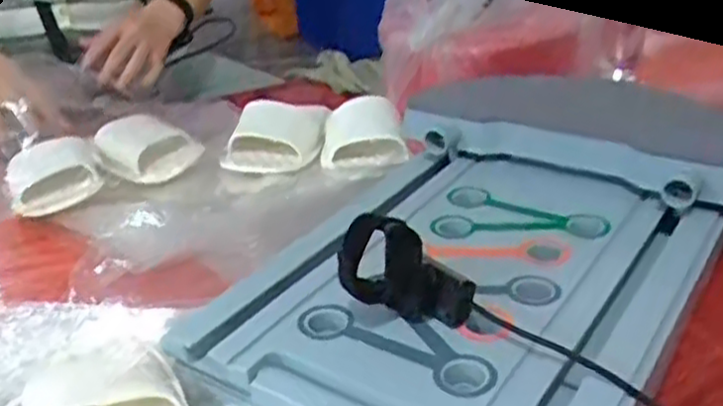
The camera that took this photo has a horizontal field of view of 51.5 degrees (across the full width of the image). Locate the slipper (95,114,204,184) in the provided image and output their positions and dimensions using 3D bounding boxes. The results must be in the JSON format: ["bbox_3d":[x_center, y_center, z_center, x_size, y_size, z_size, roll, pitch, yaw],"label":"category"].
[{"bbox_3d":[-0.258,-0.066,0.888,0.113,0.049,0.083,13,32,28],"label":"slipper"}]

